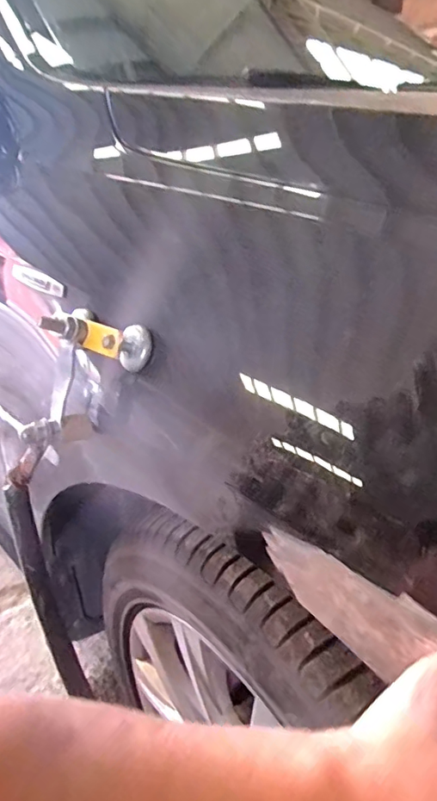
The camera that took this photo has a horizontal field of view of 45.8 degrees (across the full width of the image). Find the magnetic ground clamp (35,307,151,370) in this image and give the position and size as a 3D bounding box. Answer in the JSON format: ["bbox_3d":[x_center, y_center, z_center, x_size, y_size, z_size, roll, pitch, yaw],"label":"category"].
[{"bbox_3d":[-0.089,-0.048,0.391,0.081,0.029,0.031,20,29,2],"label":"magnetic ground clamp"}]

